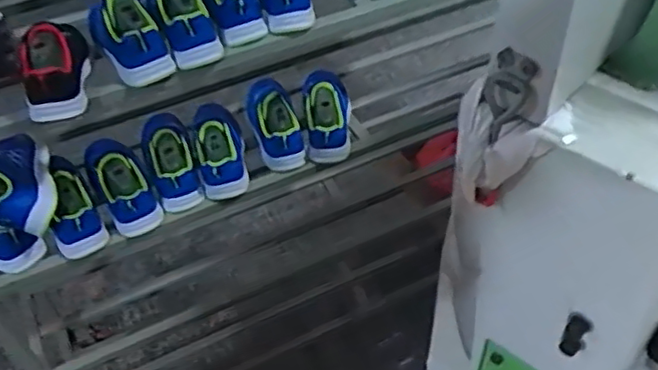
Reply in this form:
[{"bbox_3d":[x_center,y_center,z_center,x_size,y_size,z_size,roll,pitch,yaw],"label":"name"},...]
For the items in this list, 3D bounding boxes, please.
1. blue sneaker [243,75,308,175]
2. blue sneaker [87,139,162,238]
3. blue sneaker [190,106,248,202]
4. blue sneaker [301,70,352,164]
[{"bbox_3d":[-0.087,-0.100,0.997,0.066,0.089,0.138,-14,47,-10],"label":"blue sneaker"},{"bbox_3d":[-0.305,-0.010,0.924,0.069,0.084,0.161,-26,50,-20],"label":"blue sneaker"},{"bbox_3d":[-0.170,-0.066,0.972,0.075,0.081,0.162,-14,47,-10],"label":"blue sneaker"},{"bbox_3d":[-0.001,-0.119,1.009,0.068,0.091,0.147,0,46,4],"label":"blue sneaker"}]

